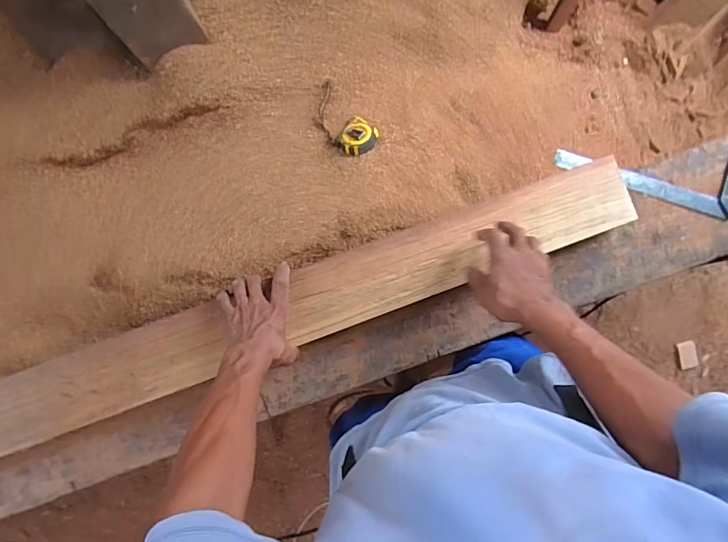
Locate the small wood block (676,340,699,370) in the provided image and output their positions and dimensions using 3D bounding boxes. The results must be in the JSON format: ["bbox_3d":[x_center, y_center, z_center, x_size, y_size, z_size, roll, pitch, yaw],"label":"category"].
[{"bbox_3d":[0.938,0.243,1.285,0.049,0.014,0.082,-16,90,0],"label":"small wood block"}]

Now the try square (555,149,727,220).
[{"bbox_3d":[0.476,-0.181,0.740,0.296,0.016,0.124,14,90,1],"label":"try square"}]

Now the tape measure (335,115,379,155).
[{"bbox_3d":[-0.010,-0.244,0.813,0.062,0.029,0.070,32,90,1],"label":"tape measure"}]

